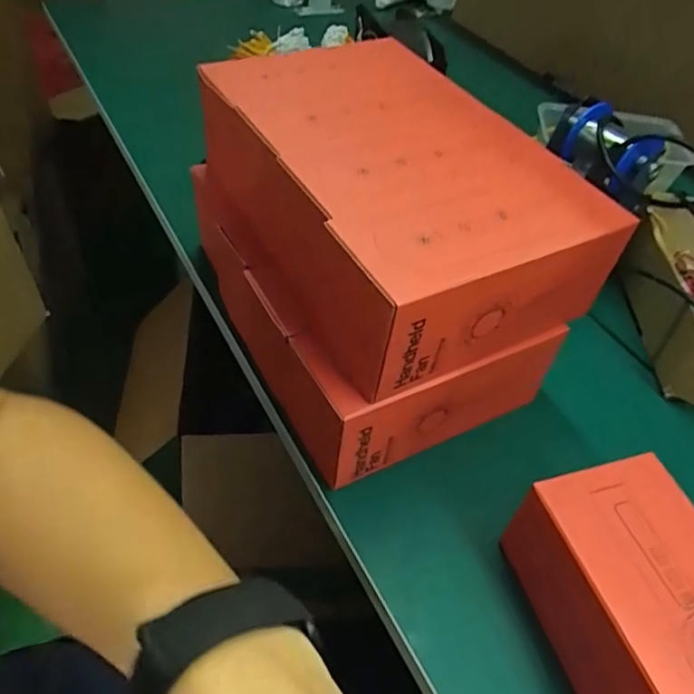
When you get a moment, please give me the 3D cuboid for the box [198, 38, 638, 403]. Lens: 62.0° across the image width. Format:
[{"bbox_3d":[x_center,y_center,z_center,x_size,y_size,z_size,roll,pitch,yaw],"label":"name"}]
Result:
[{"bbox_3d":[0.027,-0.117,0.424,0.182,0.089,0.287,-19,52,-22],"label":"box"}]

